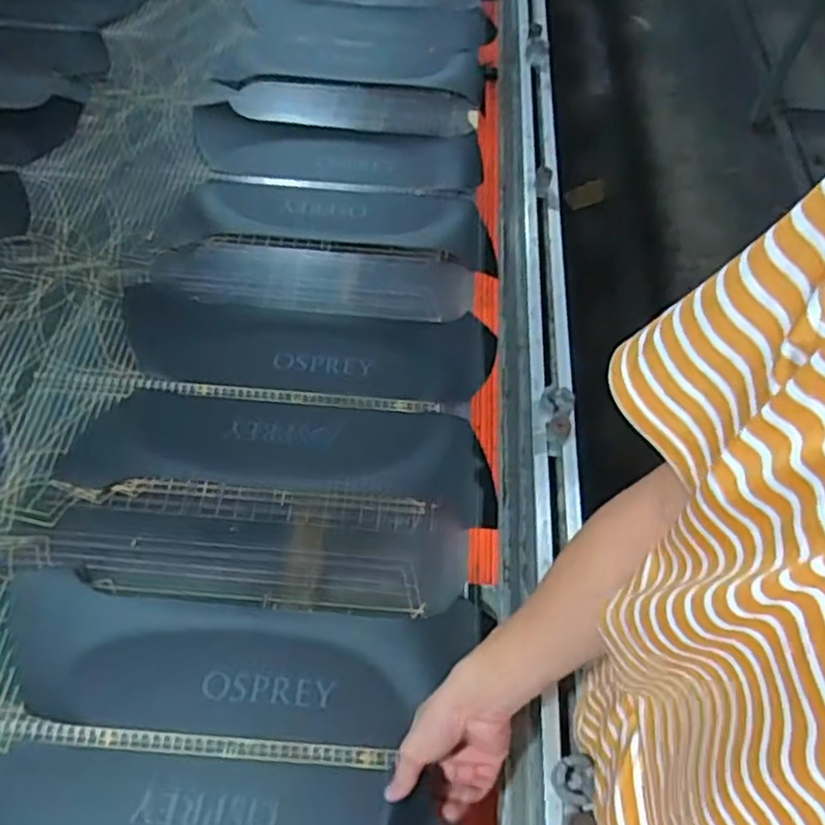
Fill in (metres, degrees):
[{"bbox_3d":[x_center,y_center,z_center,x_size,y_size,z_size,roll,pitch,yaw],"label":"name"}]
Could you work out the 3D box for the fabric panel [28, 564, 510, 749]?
[{"bbox_3d":[-0.167,0.242,0.699,0.459,0.015,0.140,4,60,0],"label":"fabric panel"}]

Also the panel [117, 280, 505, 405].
[{"bbox_3d":[-0.143,-0.087,0.921,0.483,0.023,0.140,8,57,3],"label":"panel"}]

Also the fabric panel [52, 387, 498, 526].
[{"bbox_3d":[-0.148,0.042,0.835,0.483,0.011,0.135,5,56,2],"label":"fabric panel"}]

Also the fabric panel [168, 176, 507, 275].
[{"bbox_3d":[-0.120,-0.297,1.034,0.470,0.030,0.147,4,55,2],"label":"fabric panel"}]

